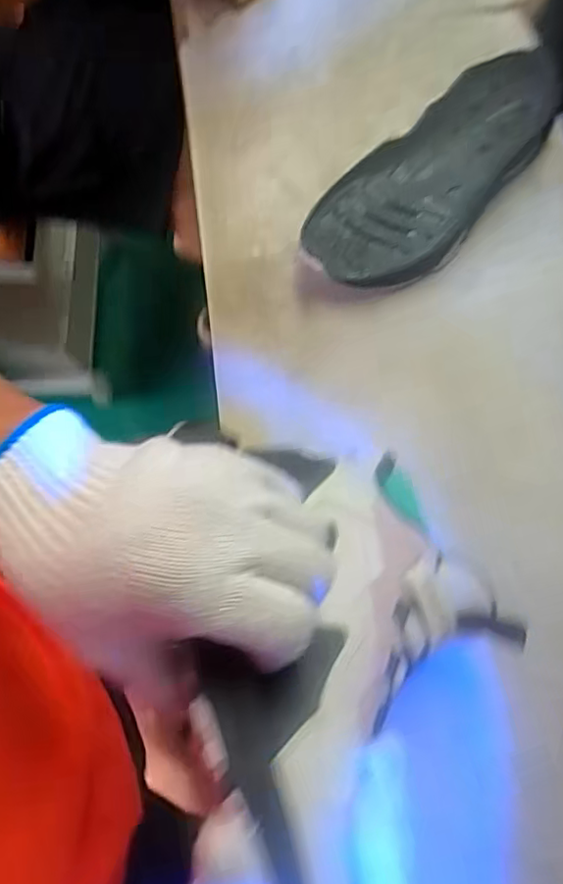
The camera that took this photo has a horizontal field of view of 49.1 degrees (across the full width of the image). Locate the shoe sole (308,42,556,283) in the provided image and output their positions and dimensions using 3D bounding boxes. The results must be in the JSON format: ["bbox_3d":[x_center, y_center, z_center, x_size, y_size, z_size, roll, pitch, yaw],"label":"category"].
[{"bbox_3d":[0.118,-0.197,0.455,0.233,0.027,0.089,-42,77,-10],"label":"shoe sole"}]

